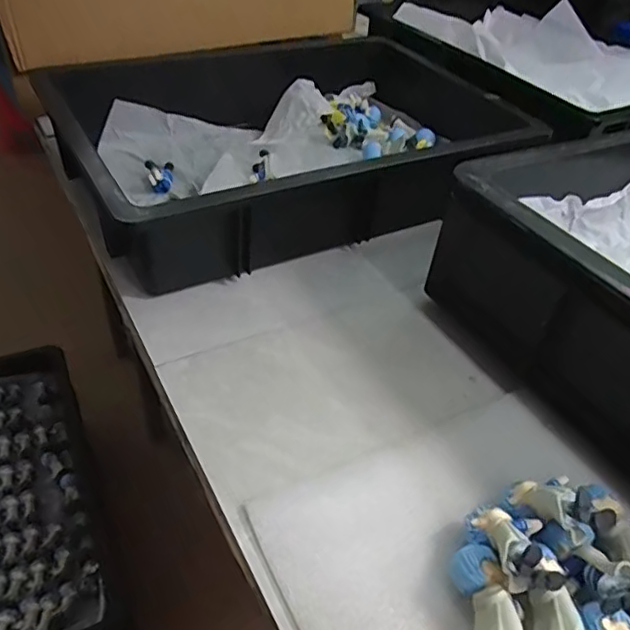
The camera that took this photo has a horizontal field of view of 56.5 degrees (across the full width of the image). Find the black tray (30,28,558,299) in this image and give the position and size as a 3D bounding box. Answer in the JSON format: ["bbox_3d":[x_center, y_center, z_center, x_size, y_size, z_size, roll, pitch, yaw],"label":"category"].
[{"bbox_3d":[-0.002,-0.218,0.638,0.508,0.102,0.332,-19,47,-25],"label":"black tray"}]

